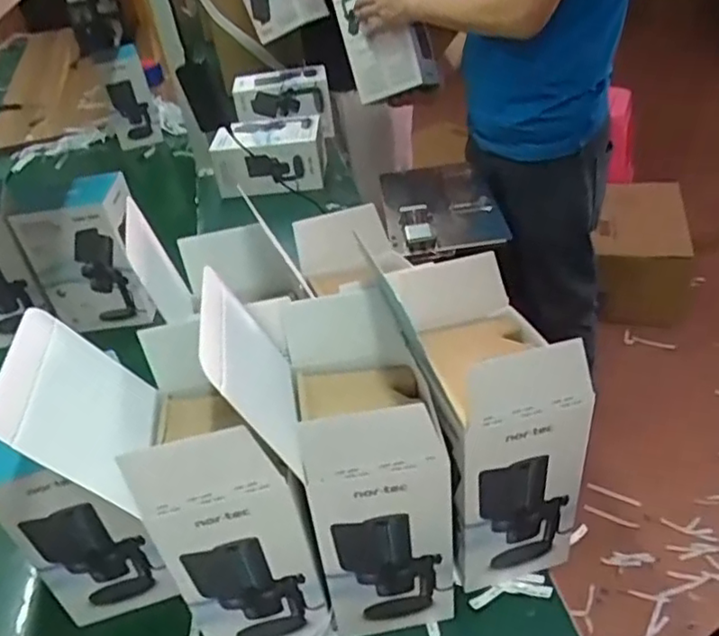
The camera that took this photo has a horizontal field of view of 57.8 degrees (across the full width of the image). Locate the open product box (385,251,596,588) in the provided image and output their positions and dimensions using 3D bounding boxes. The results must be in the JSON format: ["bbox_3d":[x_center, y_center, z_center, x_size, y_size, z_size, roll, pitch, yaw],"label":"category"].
[{"bbox_3d":[0.122,0.103,0.638,0.115,0.293,0.167,-15,35,-13],"label":"open product box"}]

